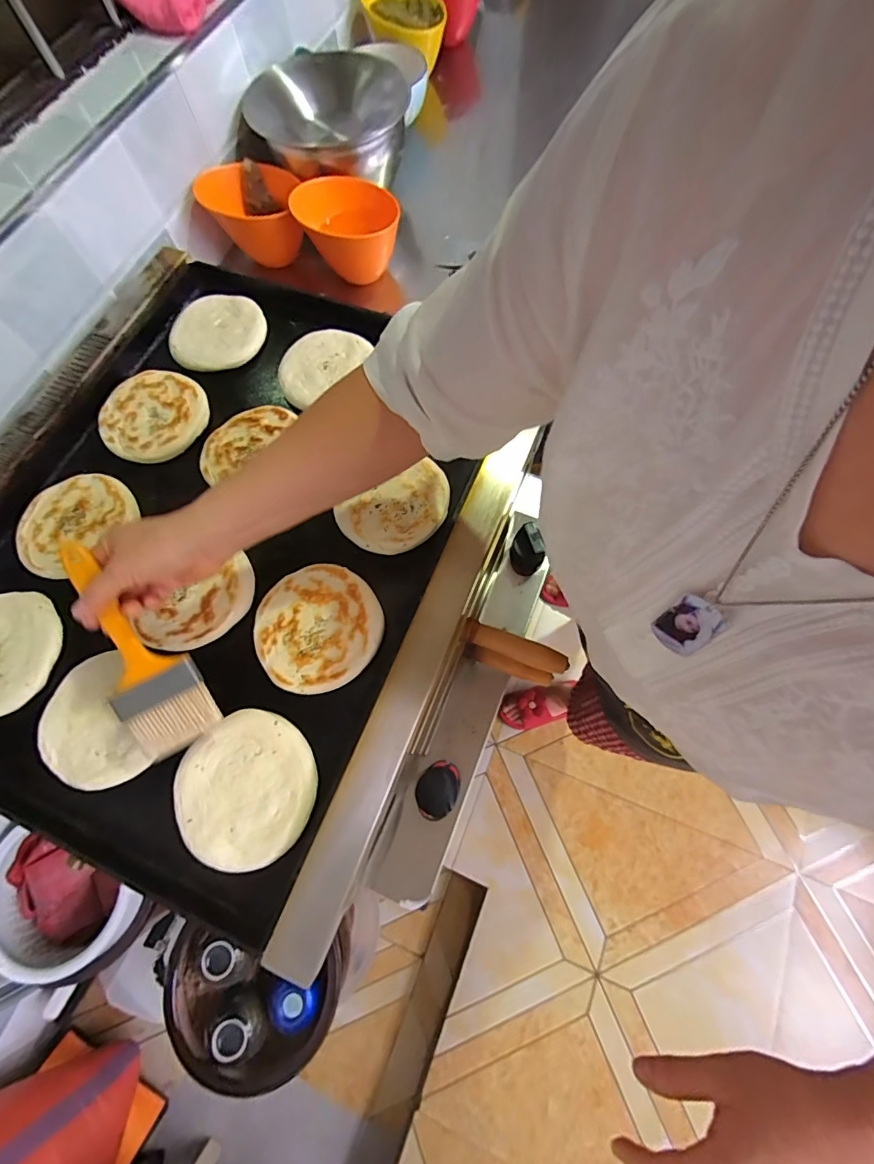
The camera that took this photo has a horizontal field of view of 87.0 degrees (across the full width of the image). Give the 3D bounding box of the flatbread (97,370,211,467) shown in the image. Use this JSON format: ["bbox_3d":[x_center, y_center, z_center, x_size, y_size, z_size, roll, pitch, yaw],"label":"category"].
[{"bbox_3d":[-0.347,-0.205,0.565,0.123,0.021,0.123,-36,72,-10],"label":"flatbread"}]

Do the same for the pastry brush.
[{"bbox_3d":[-0.257,0.056,0.387,0.068,0.009,0.190,-27,102,-14],"label":"pastry brush"}]

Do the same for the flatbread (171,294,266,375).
[{"bbox_3d":[-0.290,-0.333,0.611,0.120,0.018,0.120,-1,70,2],"label":"flatbread"}]

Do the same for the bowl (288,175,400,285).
[{"bbox_3d":[-0.144,-0.574,0.756,0.150,0.114,0.165,-1,70,2],"label":"bowl"}]

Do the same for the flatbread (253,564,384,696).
[{"bbox_3d":[-0.120,0.044,0.467,0.123,0.006,0.124,-1,70,2],"label":"flatbread"}]

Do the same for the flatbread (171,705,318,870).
[{"bbox_3d":[-0.175,0.189,0.421,0.126,0.010,0.124,-1,70,2],"label":"flatbread"}]

